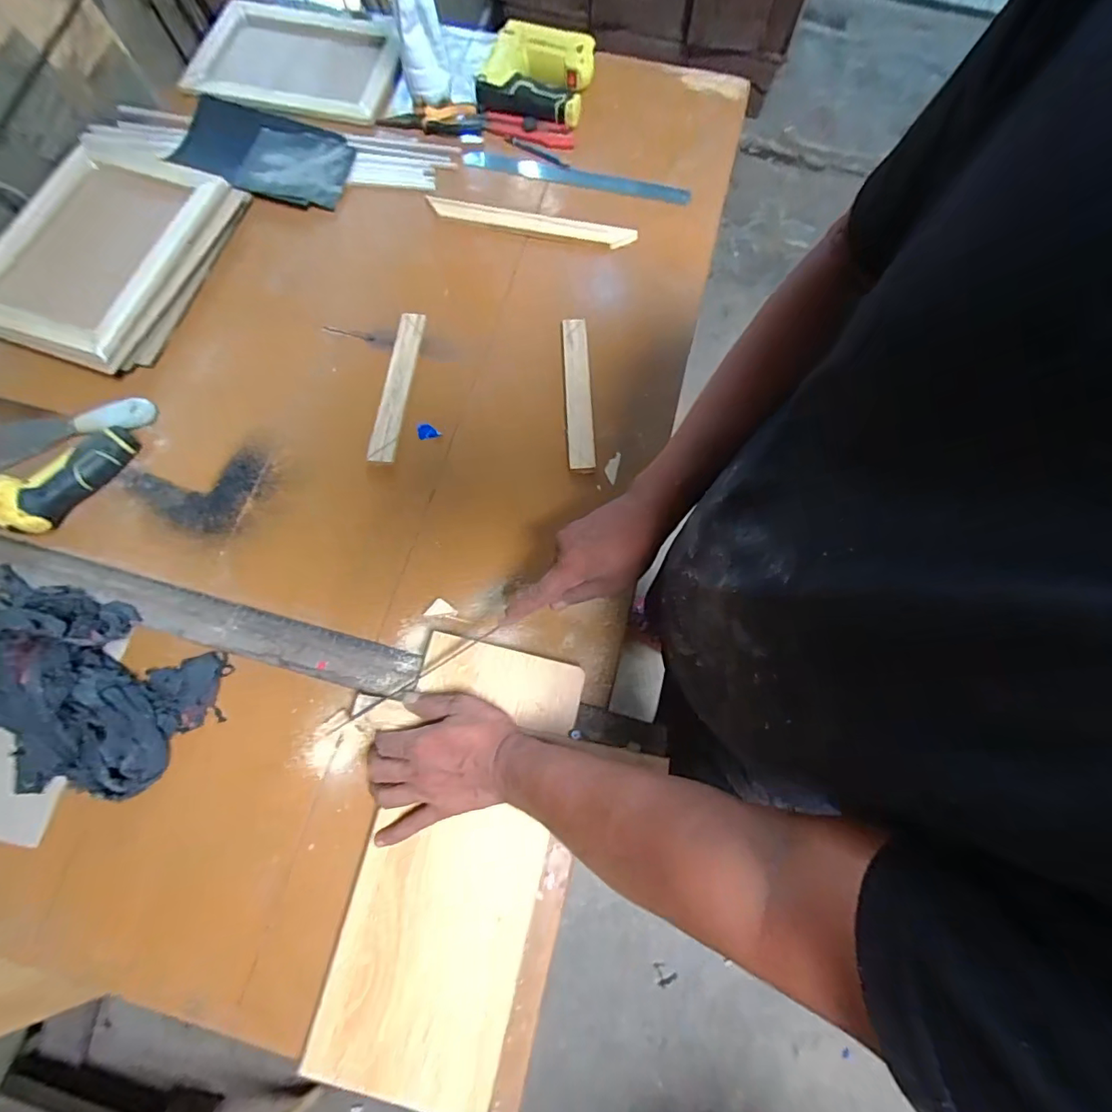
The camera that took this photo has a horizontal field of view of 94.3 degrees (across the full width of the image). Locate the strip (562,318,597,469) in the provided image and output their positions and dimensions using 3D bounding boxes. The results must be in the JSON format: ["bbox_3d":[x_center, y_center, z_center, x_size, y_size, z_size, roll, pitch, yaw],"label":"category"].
[{"bbox_3d":[0.027,-0.202,0.631,0.032,0.011,0.207,-2,74,-3],"label":"strip"}]

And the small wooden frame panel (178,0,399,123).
[{"bbox_3d":[-0.395,-0.760,0.782,0.300,0.018,0.226,9,74,0],"label":"small wooden frame panel"}]

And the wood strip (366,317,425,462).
[{"bbox_3d":[-0.192,-0.207,0.624,0.031,0.009,0.204,7,74,0],"label":"wood strip"}]

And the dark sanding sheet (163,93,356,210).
[{"bbox_3d":[-0.397,-0.558,0.708,0.217,0.034,0.144,14,74,2],"label":"dark sanding sheet"}]

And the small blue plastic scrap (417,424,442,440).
[{"bbox_3d":[-0.152,-0.150,0.618,0.026,0.005,0.020,-11,75,-5],"label":"small blue plastic scrap"}]

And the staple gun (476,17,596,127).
[{"bbox_3d":[-0.029,-0.695,0.749,0.158,0.051,0.128,8,74,0],"label":"staple gun"}]

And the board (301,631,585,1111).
[{"bbox_3d":[-0.090,0.265,0.469,0.158,0.018,0.364,14,76,2],"label":"board"}]

